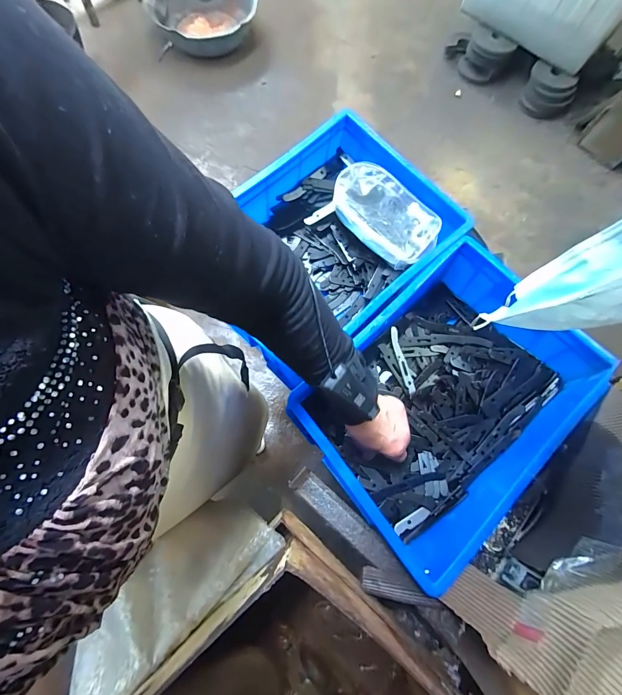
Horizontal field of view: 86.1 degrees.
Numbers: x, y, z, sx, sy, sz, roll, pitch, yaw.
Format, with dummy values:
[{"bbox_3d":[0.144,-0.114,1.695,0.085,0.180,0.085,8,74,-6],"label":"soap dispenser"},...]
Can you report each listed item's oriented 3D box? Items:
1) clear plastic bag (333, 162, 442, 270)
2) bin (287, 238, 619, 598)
[{"bbox_3d":[0.129,-0.231,0.583,0.192,0.054,0.108,39,78,9],"label":"clear plastic bag"},{"bbox_3d":[0.201,0.073,0.519,0.424,0.136,0.300,-43,80,-11],"label":"bin"}]

